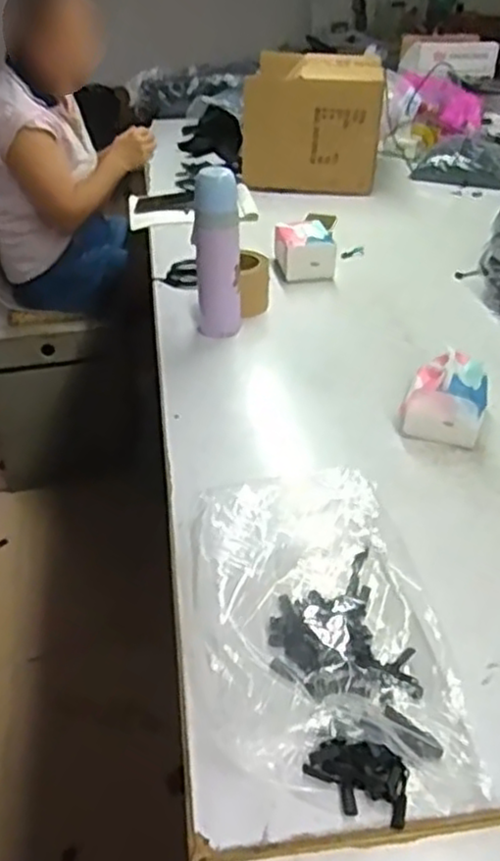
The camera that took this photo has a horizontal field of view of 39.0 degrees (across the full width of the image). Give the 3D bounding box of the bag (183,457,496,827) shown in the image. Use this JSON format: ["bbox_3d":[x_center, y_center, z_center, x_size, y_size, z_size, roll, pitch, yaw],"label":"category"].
[{"bbox_3d":[0.055,0.167,0.628,0.220,0.054,0.342,-8,37,-10],"label":"bag"}]

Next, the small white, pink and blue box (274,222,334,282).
[{"bbox_3d":[0.097,-0.325,1.285,0.097,0.082,0.109,-7,37,-9],"label":"small white, pink and blue box"}]

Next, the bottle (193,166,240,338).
[{"bbox_3d":[-0.049,-0.263,1.048,0.066,0.240,0.054,-6,37,-7],"label":"bottle"}]

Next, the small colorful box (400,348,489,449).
[{"bbox_3d":[0.250,-0.046,0.897,0.102,0.079,0.121,11,38,14],"label":"small colorful box"}]

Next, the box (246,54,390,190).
[{"bbox_3d":[0.154,-0.760,1.719,0.316,0.248,0.334,4,37,6],"label":"box"}]

